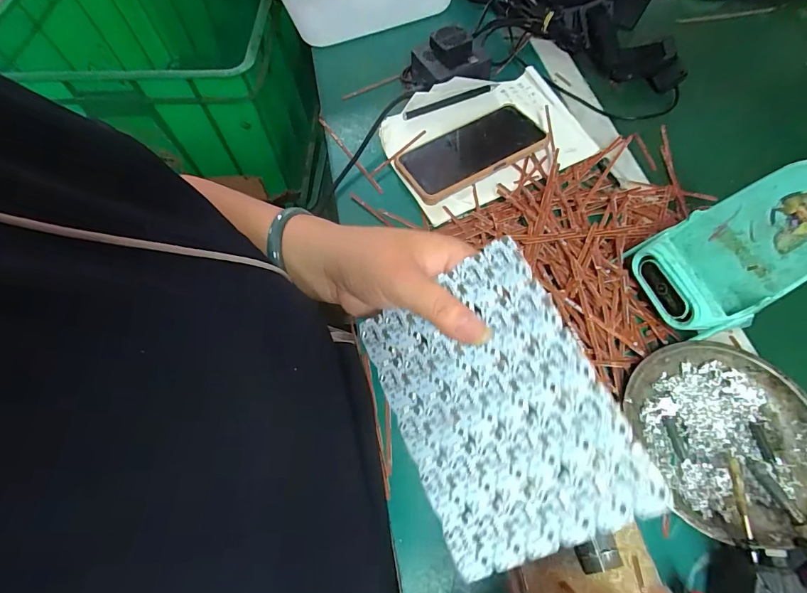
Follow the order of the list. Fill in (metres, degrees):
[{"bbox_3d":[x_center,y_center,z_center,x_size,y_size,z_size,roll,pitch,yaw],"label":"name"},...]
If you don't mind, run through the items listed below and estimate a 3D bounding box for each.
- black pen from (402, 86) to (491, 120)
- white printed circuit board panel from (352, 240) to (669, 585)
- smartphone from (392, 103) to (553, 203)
[{"bbox_3d":[0.054,-0.233,0.491,0.115,0.010,0.009,-22,64,-9],"label":"black pen"},{"bbox_3d":[0.045,0.056,0.216,0.106,0.004,0.145,-32,69,16],"label":"white printed circuit board panel"},{"bbox_3d":[0.074,-0.163,0.447,0.158,0.017,0.077,-28,65,-12],"label":"smartphone"}]

